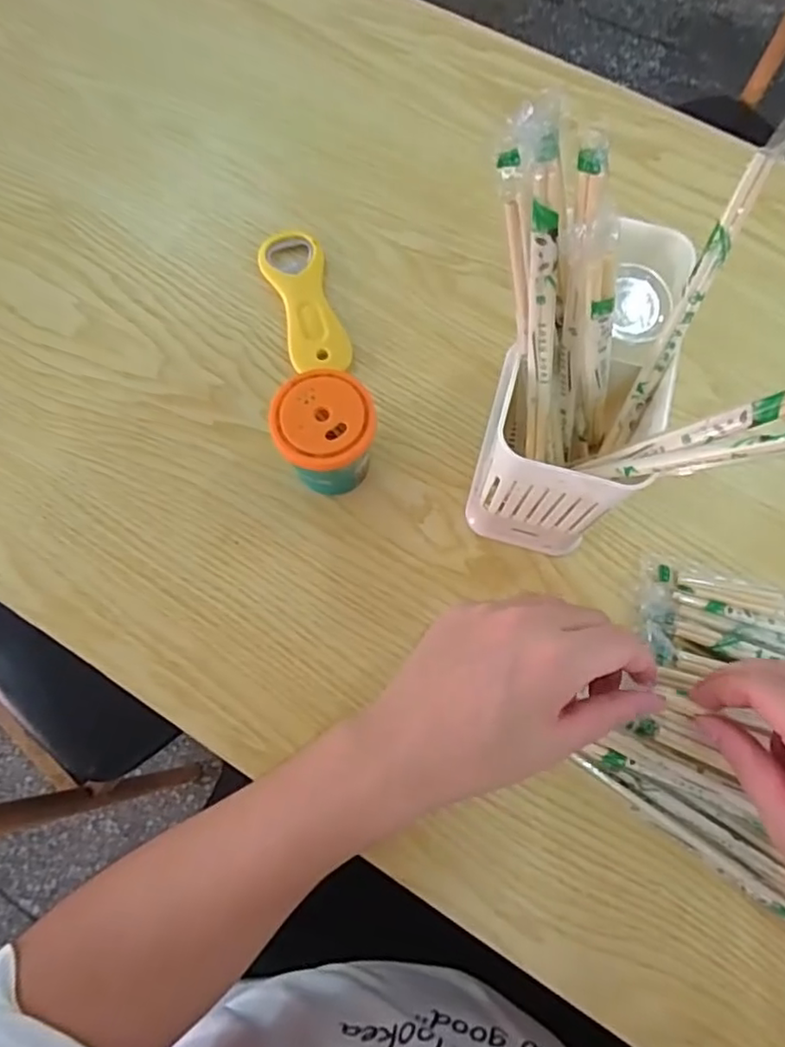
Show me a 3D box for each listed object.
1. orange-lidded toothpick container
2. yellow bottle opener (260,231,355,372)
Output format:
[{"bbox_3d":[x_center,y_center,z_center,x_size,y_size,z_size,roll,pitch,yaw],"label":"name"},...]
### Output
[{"bbox_3d":[-0.041,-0.051,0.386,0.057,0.070,0.059,0,72,1],"label":"orange-lidded toothpick container"},{"bbox_3d":[-0.064,-0.162,0.454,0.045,0.007,0.123,-15,73,-4],"label":"yellow bottle opener"}]

